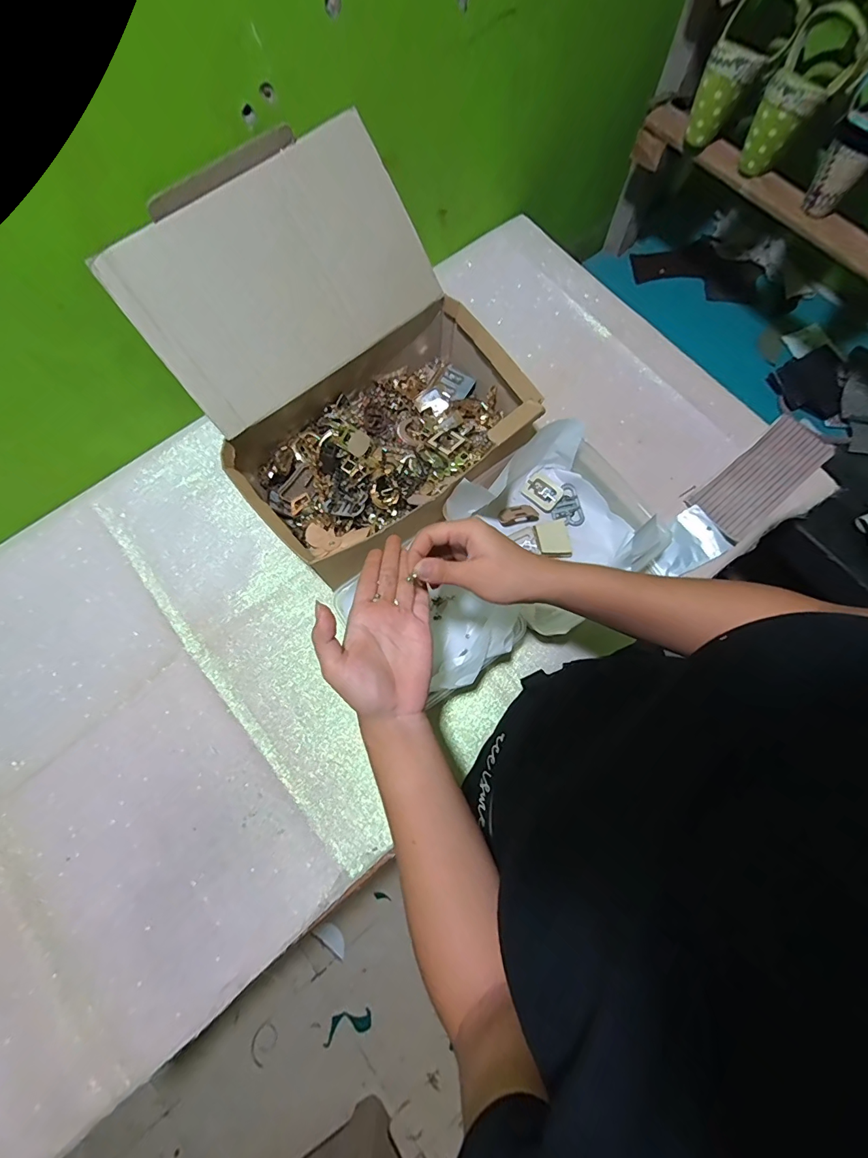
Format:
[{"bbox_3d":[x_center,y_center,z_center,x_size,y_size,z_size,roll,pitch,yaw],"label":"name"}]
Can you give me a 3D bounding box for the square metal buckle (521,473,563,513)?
[{"bbox_3d":[0.141,-0.112,0.582,0.046,0.007,0.037,41,105,16],"label":"square metal buckle"}]

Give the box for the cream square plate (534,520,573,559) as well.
[{"bbox_3d":[0.150,-0.049,0.565,0.039,0.012,0.050,-9,73,-2],"label":"cream square plate"}]

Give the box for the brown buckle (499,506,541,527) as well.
[{"bbox_3d":[0.108,-0.084,0.575,0.052,0.012,0.025,-11,74,-2],"label":"brown buckle"}]

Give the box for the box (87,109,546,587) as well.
[{"bbox_3d":[-0.093,-0.229,0.512,0.332,0.225,0.347,-34,76,-9],"label":"box"}]

